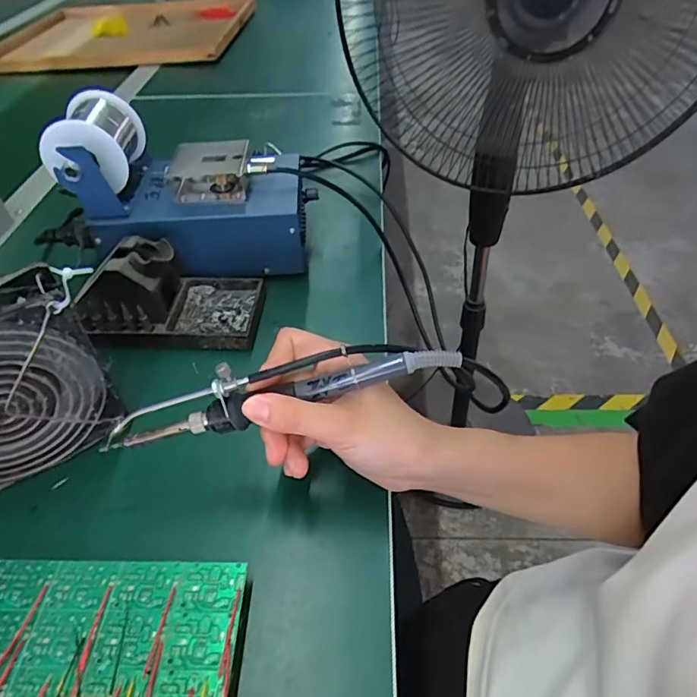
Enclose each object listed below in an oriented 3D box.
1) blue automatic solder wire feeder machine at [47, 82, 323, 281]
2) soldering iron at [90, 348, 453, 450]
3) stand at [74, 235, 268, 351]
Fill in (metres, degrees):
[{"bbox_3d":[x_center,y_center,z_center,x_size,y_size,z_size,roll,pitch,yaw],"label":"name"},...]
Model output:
[{"bbox_3d":[-0.140,-0.143,0.465,0.201,0.126,0.116,-1,44,-1],"label":"blue automatic solder wire feeder machine"},{"bbox_3d":[-0.042,0.021,0.292,0.207,0.034,0.022,-13,45,2],"label":"soldering iron"},{"bbox_3d":[-0.143,-0.052,0.419,0.139,0.065,0.078,1,44,1],"label":"stand"}]

